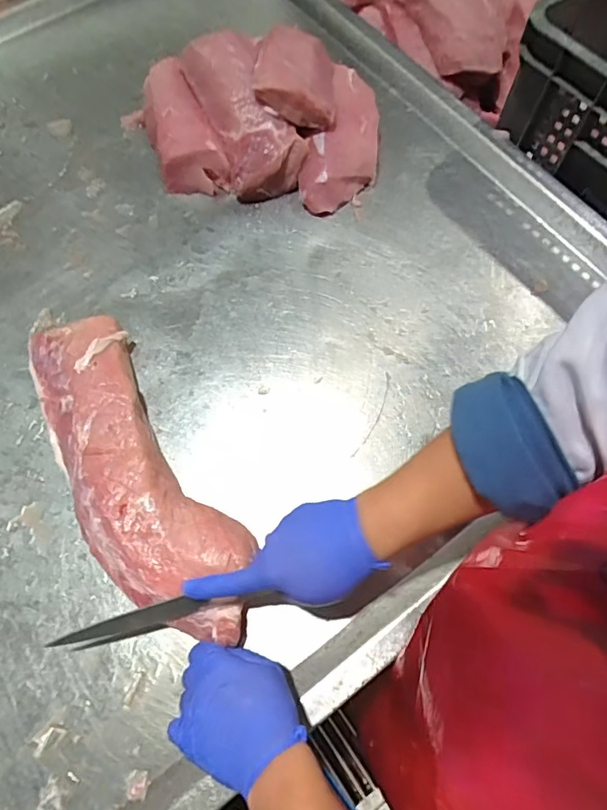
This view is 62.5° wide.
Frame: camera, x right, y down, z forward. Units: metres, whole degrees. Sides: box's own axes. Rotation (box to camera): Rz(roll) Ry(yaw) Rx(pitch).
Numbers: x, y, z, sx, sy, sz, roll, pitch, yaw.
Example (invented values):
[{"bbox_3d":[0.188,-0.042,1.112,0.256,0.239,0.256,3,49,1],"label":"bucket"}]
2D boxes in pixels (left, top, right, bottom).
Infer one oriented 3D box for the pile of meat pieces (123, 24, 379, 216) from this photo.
[{"bbox_3d":[-0.077,-0.404,0.693,0.368,0.105,0.222,11,70,6],"label":"pile of meat pieces"}]

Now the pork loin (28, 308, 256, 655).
[{"bbox_3d":[-0.188,0.068,0.551,0.135,0.048,0.398,-31,70,-10],"label":"pork loin"}]

